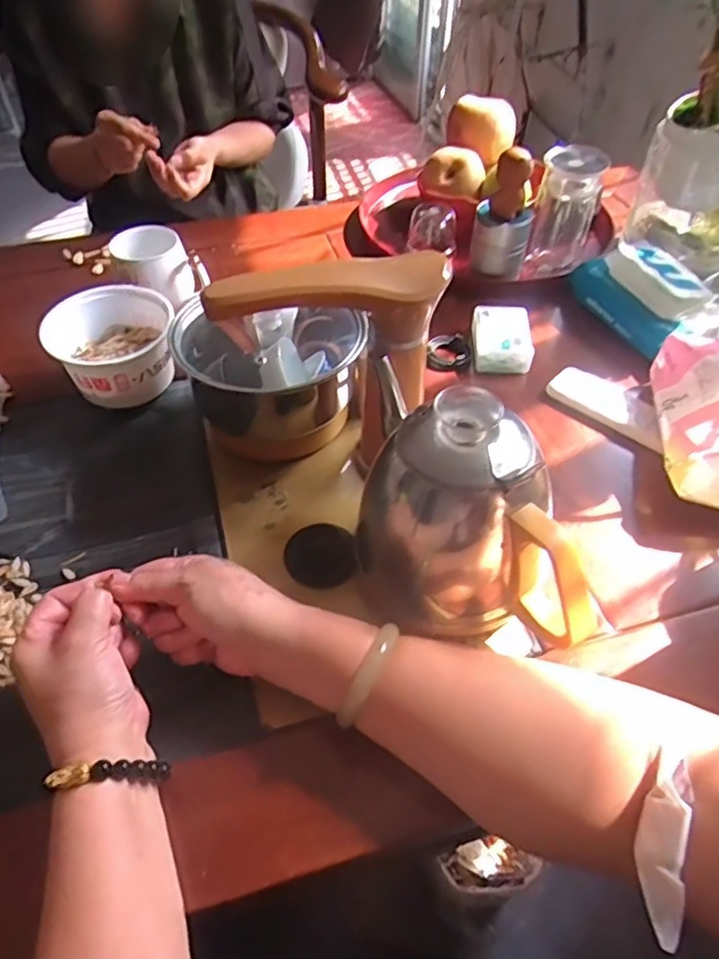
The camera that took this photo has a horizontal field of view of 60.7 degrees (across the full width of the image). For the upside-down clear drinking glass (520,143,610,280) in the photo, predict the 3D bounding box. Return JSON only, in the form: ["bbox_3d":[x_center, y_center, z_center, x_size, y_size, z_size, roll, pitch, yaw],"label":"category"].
[{"bbox_3d":[0.238,-0.306,0.717,0.067,0.139,0.060,19,51,14],"label":"upside-down clear drinking glass"}]

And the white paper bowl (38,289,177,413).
[{"bbox_3d":[-0.231,-0.123,0.587,0.112,0.072,0.102,1,49,-1],"label":"white paper bowl"}]

